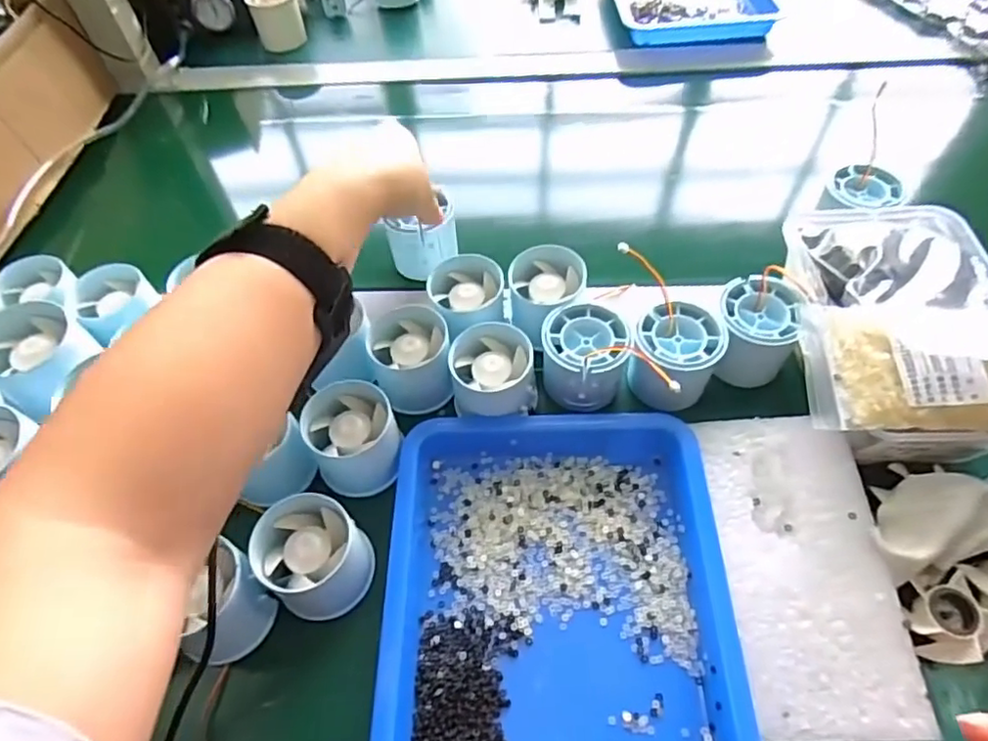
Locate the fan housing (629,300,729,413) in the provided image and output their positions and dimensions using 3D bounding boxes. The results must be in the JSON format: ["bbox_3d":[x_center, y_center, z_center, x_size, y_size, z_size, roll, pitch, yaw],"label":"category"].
[{"bbox_3d":[0.116,-0.009,0.389,0.050,0.051,0.052,-1,55,1],"label":"fan housing"}]

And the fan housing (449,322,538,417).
[{"bbox_3d":[0.000,0.002,0.386,0.051,0.045,0.046,-2,55,1],"label":"fan housing"}]

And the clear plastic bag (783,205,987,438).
[{"bbox_3d":[0.245,-0.033,0.361,0.137,0.064,0.174,2,54,7],"label":"clear plastic bag"}]

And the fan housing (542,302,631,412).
[{"bbox_3d":[0.058,-0.008,0.391,0.052,0.048,0.049,-1,55,1],"label":"fan housing"}]

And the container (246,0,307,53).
[{"bbox_3d":[-0.251,-0.409,0.704,0.053,0.056,0.042,-20,54,-9],"label":"container"}]

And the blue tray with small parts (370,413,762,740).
[{"bbox_3d":[0.032,0.122,0.319,0.173,0.026,0.222,-1,55,2],"label":"blue tray with small parts"}]

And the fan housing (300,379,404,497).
[{"bbox_3d":[-0.083,0.040,0.365,0.051,0.041,0.056,-1,55,1],"label":"fan housing"}]

